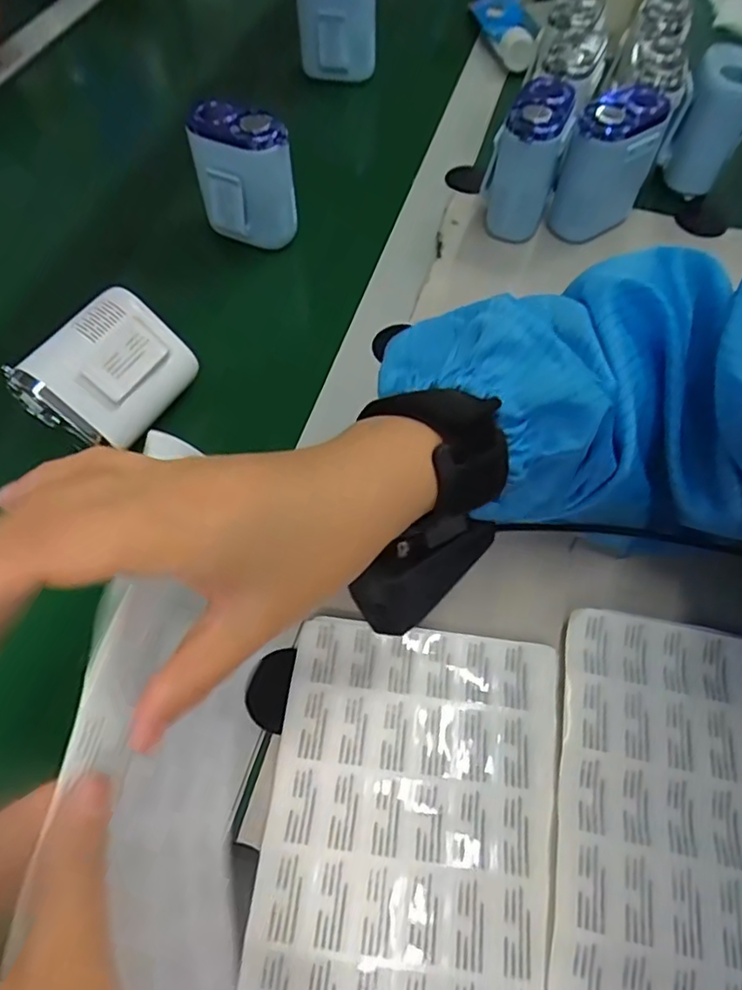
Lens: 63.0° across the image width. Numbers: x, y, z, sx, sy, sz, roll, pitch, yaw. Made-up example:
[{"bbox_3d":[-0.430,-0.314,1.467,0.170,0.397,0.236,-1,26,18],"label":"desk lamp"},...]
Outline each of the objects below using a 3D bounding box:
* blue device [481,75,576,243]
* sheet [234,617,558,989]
[{"bbox_3d":[0.105,-0.228,0.410,0.043,0.079,0.067,16,61,10],"label":"blue device"},{"bbox_3d":[0.014,0.149,0.245,0.116,0.006,0.191,7,60,5],"label":"sheet"}]

